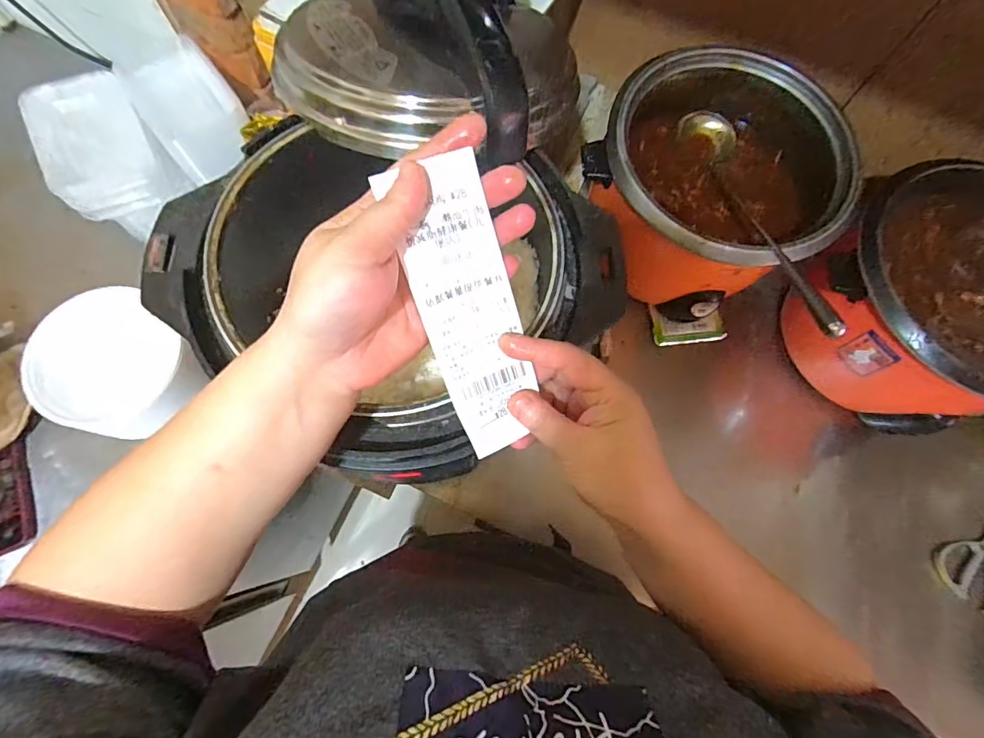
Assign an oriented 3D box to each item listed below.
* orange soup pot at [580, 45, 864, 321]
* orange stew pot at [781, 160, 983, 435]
[{"bbox_3d":[0.291,-0.236,0.653,0.278,0.248,0.288,1,72,-2],"label":"orange soup pot"},{"bbox_3d":[0.619,-0.104,0.656,0.361,0.220,0.342,1,72,-2],"label":"orange stew pot"}]

